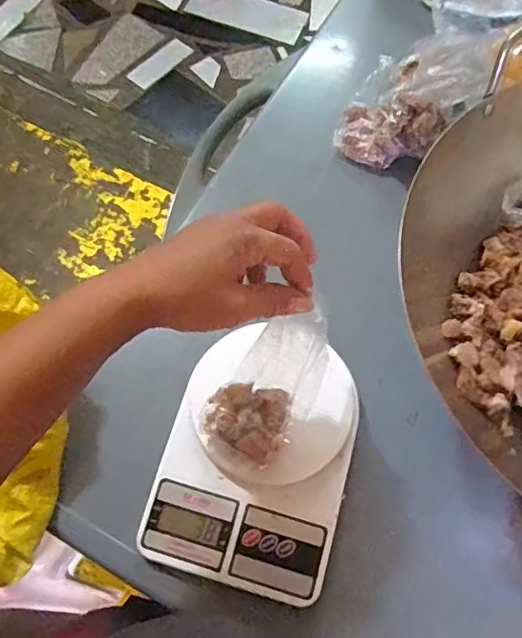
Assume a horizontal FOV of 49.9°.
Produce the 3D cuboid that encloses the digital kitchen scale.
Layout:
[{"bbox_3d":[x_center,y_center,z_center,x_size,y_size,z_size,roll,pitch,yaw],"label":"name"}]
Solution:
[{"bbox_3d":[-0.002,0.109,0.468,0.152,0.035,0.209,15,67,4],"label":"digital kitchen scale"}]

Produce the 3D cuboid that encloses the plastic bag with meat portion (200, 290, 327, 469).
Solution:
[{"bbox_3d":[0.010,0.052,0.436,0.066,0.028,0.144,37,106,13],"label":"plastic bag with meat portion"}]

